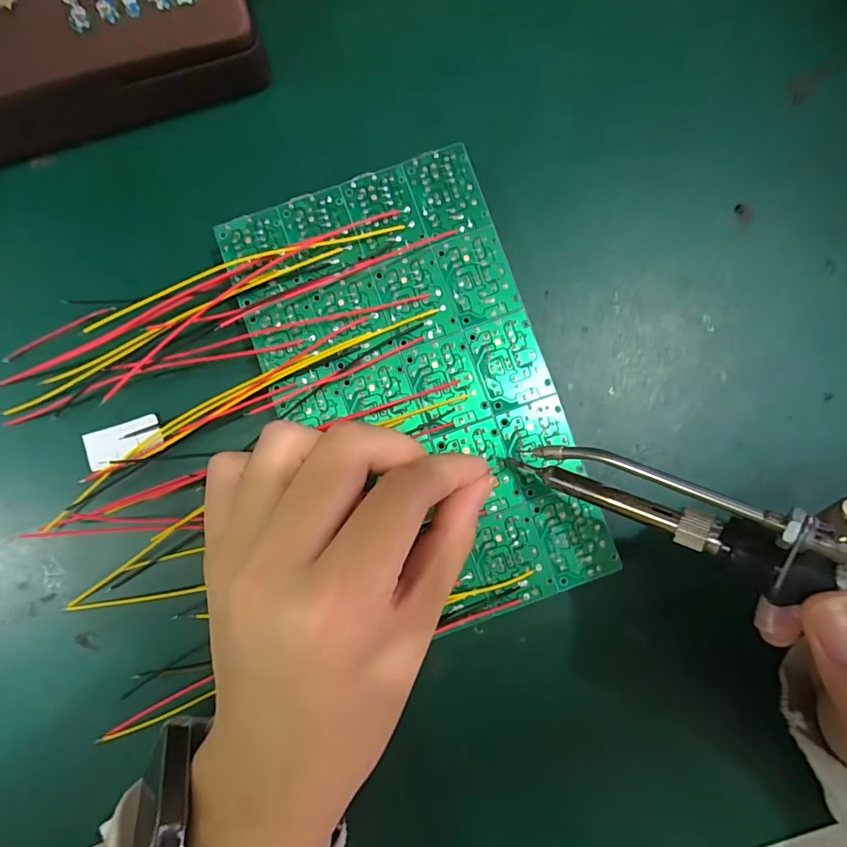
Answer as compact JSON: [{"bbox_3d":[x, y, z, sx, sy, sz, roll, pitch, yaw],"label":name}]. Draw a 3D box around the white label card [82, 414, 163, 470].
[{"bbox_3d":[-0.119,0.007,0.189,0.032,0.005,0.015,-18,83,3],"label":"white label card"}]

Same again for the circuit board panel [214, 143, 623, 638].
[{"bbox_3d":[-0.001,-0.011,0.180,0.098,0.006,0.173,-21,86,-1],"label":"circuit board panel"}]

